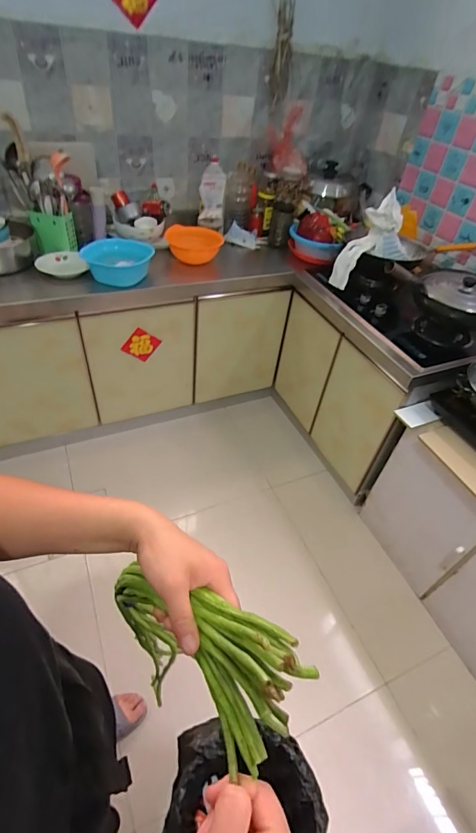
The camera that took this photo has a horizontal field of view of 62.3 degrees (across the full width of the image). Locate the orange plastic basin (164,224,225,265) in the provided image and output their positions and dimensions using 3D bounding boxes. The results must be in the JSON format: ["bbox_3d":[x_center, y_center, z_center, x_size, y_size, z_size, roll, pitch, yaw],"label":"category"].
[{"bbox_3d":[-0.186,-0.715,1.639,0.235,0.092,0.276,4,44,-3],"label":"orange plastic basin"}]

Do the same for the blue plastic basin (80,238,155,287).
[{"bbox_3d":[-0.447,-0.574,1.456,0.216,0.113,0.229,4,44,-4],"label":"blue plastic basin"}]

